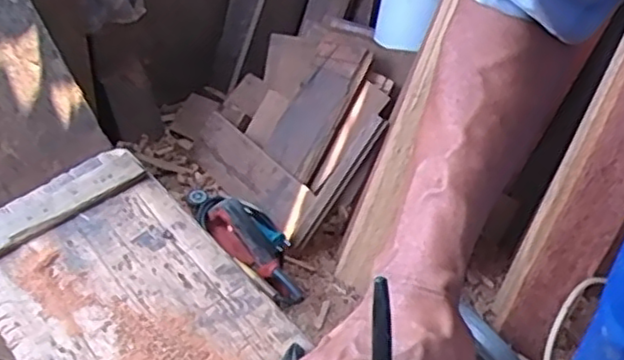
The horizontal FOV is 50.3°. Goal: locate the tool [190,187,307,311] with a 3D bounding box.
[{"bbox_3d":[-0.112,0.104,1.165,0.122,0.097,0.279,-35,72,-30],"label":"tool"}]

